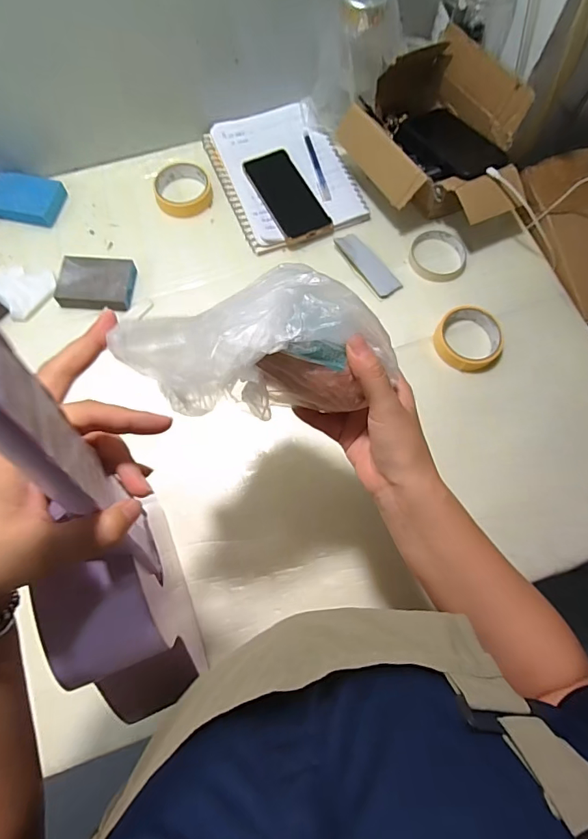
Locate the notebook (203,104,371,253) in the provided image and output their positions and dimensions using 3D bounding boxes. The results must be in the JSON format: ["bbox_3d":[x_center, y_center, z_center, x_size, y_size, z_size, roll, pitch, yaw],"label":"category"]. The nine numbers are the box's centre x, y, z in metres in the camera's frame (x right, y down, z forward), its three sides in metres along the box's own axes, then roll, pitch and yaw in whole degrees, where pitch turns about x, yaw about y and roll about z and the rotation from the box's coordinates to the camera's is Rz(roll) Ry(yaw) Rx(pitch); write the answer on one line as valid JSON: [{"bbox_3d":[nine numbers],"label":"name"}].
[{"bbox_3d":[-0.016,-0.386,0.707,0.190,0.010,0.249,-20,72,-7],"label":"notebook"}]

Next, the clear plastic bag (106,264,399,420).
[{"bbox_3d":[-0.016,-0.055,0.301,0.162,0.092,0.080,-5,74,-4],"label":"clear plastic bag"}]

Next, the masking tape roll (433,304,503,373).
[{"bbox_3d":[0.234,-0.108,0.613,0.087,0.024,0.085,0,71,0],"label":"masking tape roll"}]

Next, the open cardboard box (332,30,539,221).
[{"bbox_3d":[0.198,-0.394,0.650,0.185,0.129,0.270,-26,75,-7],"label":"open cardboard box"}]

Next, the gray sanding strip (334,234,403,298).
[{"bbox_3d":[0.107,-0.226,0.664,0.039,0.005,0.114,-34,75,-11],"label":"gray sanding strip"}]

